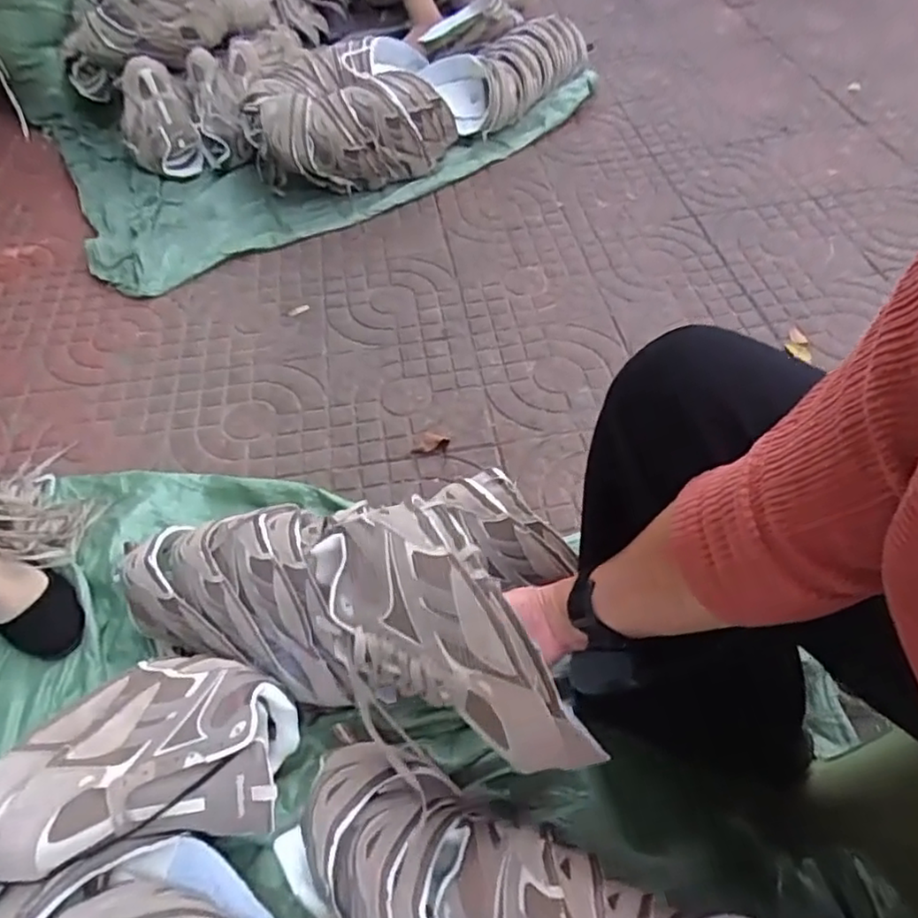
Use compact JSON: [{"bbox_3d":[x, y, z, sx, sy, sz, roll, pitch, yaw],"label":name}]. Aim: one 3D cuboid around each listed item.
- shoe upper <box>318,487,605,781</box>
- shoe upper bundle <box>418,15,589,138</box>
[{"bbox_3d":[-0.006,0.141,0.503,0.256,0.093,0.106,44,65,12],"label":"shoe upper"},{"bbox_3d":[0.121,-0.917,1.541,0.443,0.140,0.137,-35,58,-19],"label":"shoe upper bundle"}]

